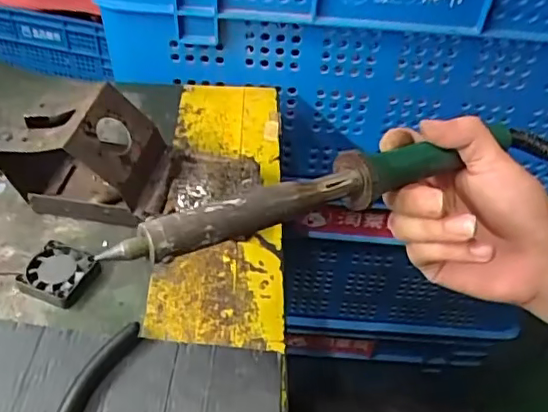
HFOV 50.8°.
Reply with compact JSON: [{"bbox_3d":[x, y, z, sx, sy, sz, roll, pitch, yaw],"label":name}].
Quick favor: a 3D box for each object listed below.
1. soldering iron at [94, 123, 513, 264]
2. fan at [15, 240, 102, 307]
[{"bbox_3d":[0.037,-0.013,0.314,0.258,0.022,0.029,-17,48,-27],"label":"soldering iron"},{"bbox_3d":[-0.143,0.046,0.384,0.042,0.011,0.039,21,47,17],"label":"fan"}]

